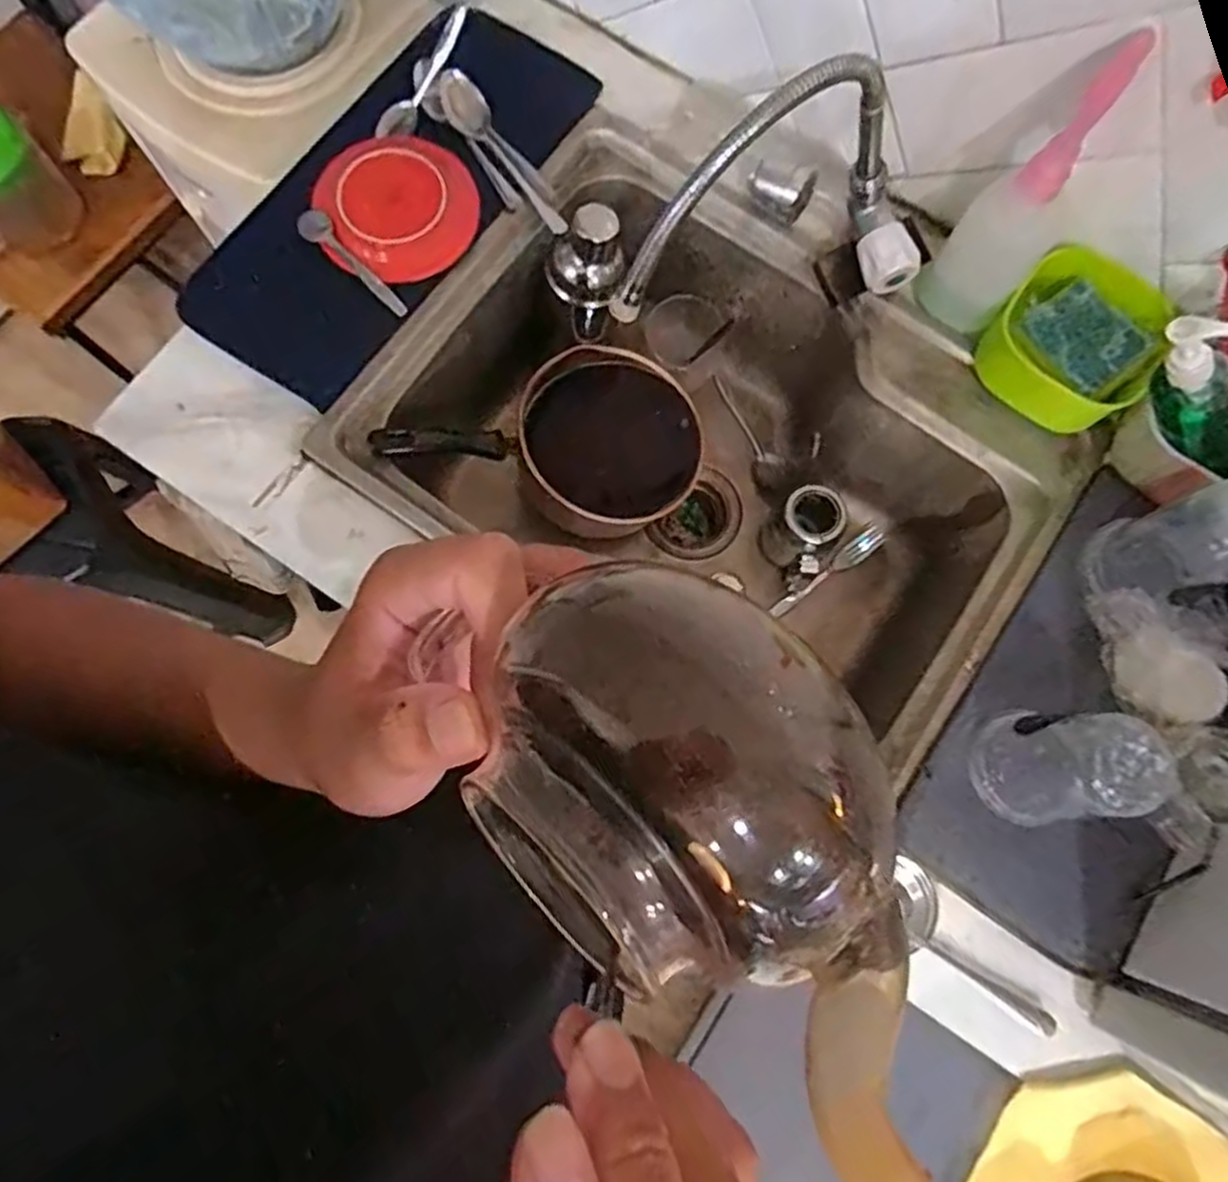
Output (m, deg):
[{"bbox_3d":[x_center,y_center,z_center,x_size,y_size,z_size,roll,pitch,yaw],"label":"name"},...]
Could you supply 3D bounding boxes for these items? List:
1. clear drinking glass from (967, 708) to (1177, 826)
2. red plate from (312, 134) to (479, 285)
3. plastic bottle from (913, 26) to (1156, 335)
[{"bbox_3d":[0.314,0.125,0.529,0.065,0.125,0.076,1,77,-1],"label":"clear drinking glass"},{"bbox_3d":[-0.192,-0.340,0.664,0.133,0.035,0.128,0,77,-2],"label":"red plate"},{"bbox_3d":[0.321,-0.297,0.584,0.072,0.219,0.067,42,80,7],"label":"plastic bottle"}]

